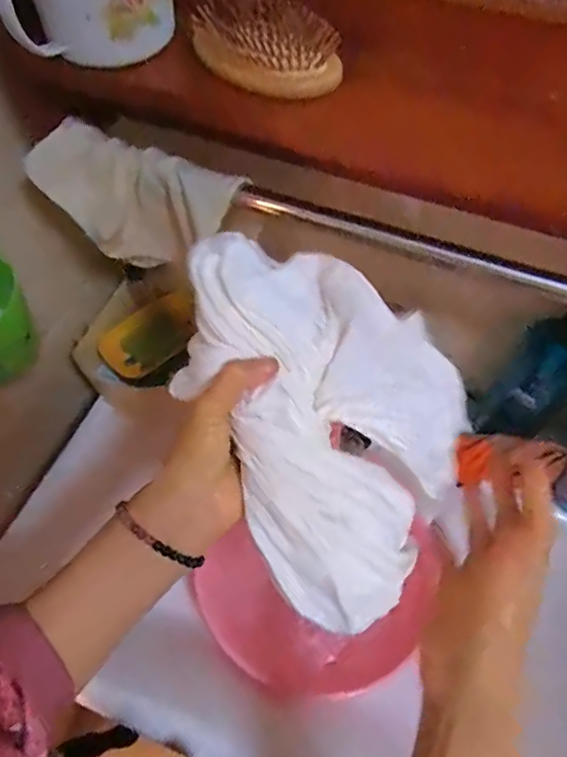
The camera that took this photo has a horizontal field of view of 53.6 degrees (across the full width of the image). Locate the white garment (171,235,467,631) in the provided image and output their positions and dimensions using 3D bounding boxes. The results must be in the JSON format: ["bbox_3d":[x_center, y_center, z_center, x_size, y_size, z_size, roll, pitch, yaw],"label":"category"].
[{"bbox_3d":[0.025,0.014,0.360,0.154,0.079,0.226,-28,62,-18],"label":"white garment"}]

